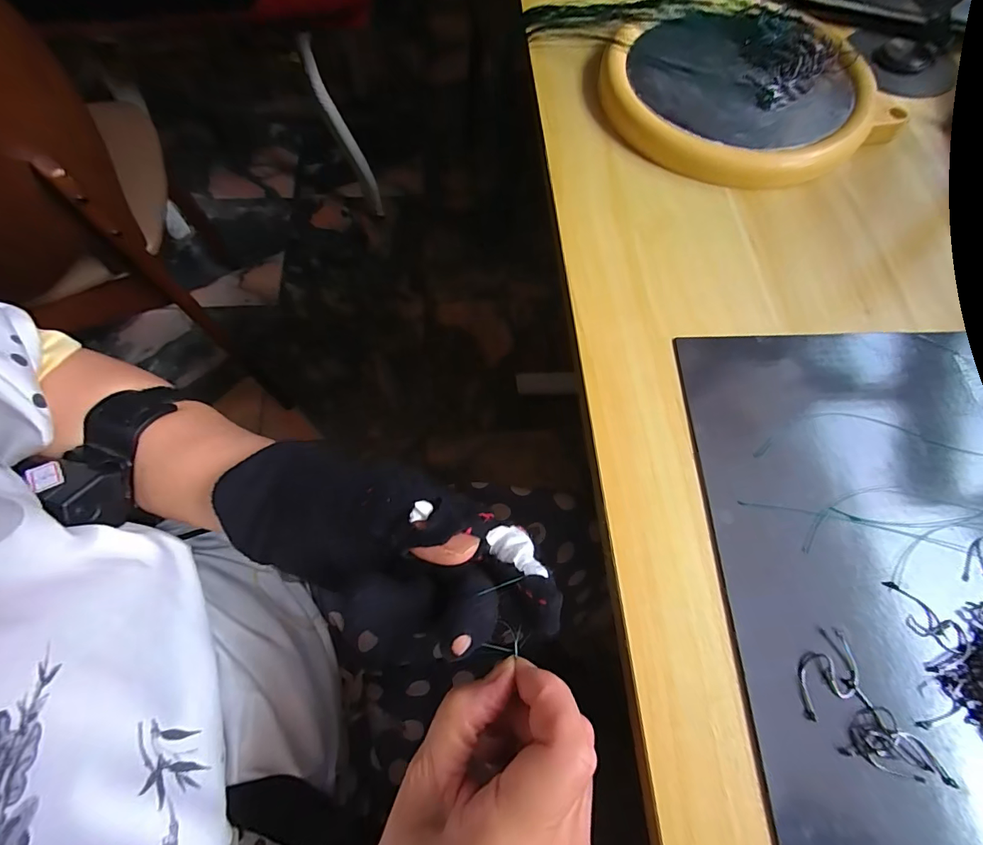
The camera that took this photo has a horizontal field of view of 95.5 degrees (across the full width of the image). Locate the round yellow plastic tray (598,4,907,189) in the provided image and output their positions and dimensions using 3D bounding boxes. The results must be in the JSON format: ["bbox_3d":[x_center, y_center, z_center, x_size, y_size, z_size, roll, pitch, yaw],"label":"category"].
[{"bbox_3d":[0.167,-0.229,0.305,0.176,0.019,0.157,-17,69,-5],"label":"round yellow plastic tray"}]

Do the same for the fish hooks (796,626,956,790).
[{"bbox_3d":[0.147,0.119,0.175,0.033,0.004,0.057,-27,71,-9],"label":"fish hooks"}]

